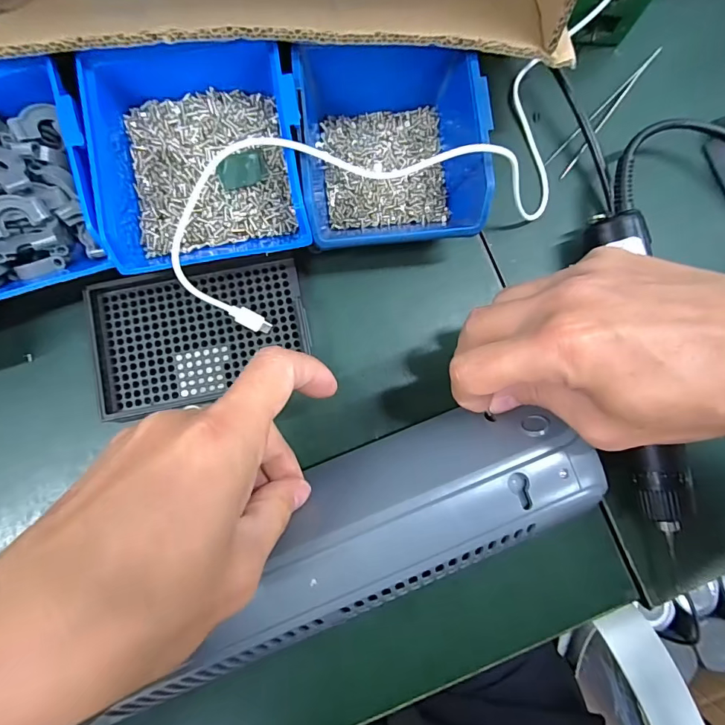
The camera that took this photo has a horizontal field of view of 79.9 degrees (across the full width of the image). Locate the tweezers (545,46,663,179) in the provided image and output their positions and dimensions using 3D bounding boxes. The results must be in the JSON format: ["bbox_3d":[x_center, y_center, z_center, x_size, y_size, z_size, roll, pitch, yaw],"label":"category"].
[{"bbox_3d":[0.180,-0.187,0.321,0.016,0.012,0.124,41,84,2],"label":"tweezers"}]

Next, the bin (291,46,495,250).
[{"bbox_3d":[0.022,-0.146,0.284,0.120,0.056,0.145,-4,84,-2],"label":"bin"}]

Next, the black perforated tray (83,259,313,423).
[{"bbox_3d":[-0.105,-0.019,0.281,0.133,0.015,0.087,-11,84,-3],"label":"black perforated tray"}]

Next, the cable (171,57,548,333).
[{"bbox_3d":[0.020,-0.117,0.290,0.301,0.055,0.122,-21,90,-15],"label":"cable"}]

